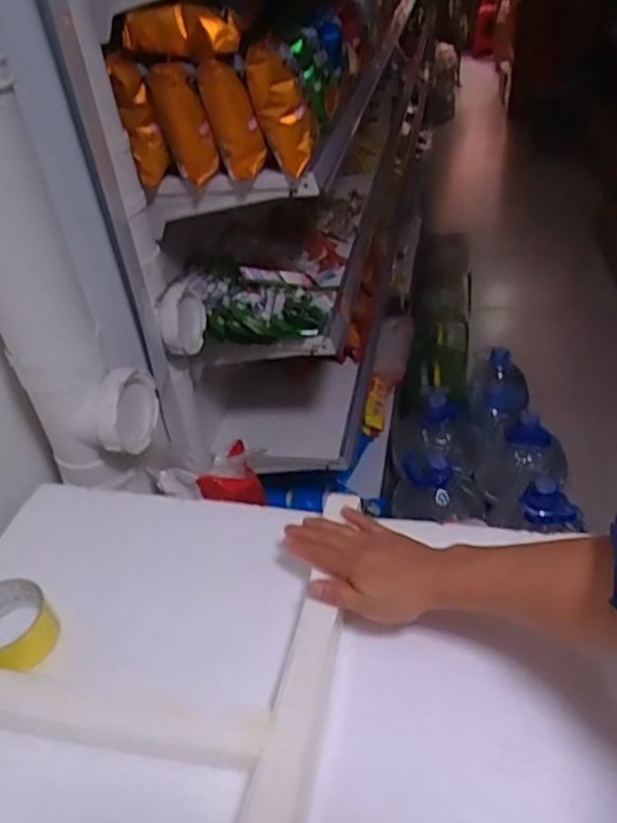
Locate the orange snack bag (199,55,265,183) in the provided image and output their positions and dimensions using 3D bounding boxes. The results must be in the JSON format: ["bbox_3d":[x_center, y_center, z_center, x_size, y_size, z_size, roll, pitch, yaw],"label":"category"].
[{"bbox_3d":[-0.114,-0.441,0.959,0.081,0.158,0.057,-10,38,-4],"label":"orange snack bag"}]

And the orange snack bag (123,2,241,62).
[{"bbox_3d":[-0.181,-0.536,0.896,0.160,0.065,0.039,3,37,10],"label":"orange snack bag"}]

